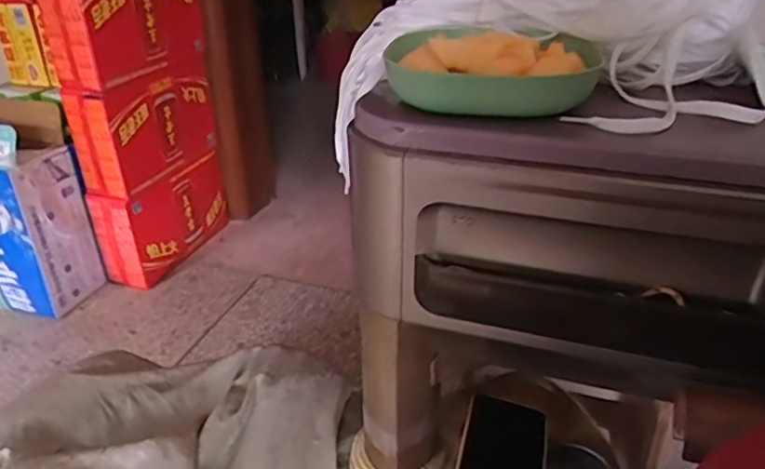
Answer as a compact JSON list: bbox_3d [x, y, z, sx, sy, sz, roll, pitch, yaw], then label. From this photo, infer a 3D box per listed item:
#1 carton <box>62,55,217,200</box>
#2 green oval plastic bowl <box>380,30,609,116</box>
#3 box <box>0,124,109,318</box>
[{"bbox_3d":[-0.630,-0.305,1.627,0.119,0.273,0.406,9,30,16],"label":"carton"},{"bbox_3d":[0.074,-0.114,0.412,0.135,0.033,0.138,5,29,8],"label":"green oval plastic bowl"},{"bbox_3d":[-0.915,-0.051,1.511,0.282,0.478,0.190,8,30,14],"label":"box"}]

